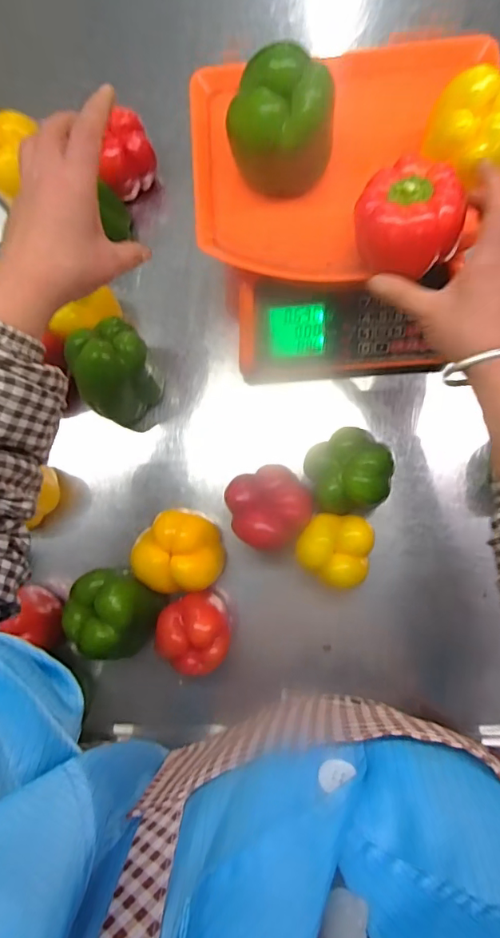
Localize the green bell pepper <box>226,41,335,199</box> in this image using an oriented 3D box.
[{"bbox_3d":[0.027,-0.284,0.414,0.076,0.085,0.069,30,88,7],"label":"green bell pepper"}]

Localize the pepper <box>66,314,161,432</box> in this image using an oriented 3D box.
[{"bbox_3d":[-0.139,-0.099,0.527,0.087,0.113,0.090,-1,84,5],"label":"pepper"}]

